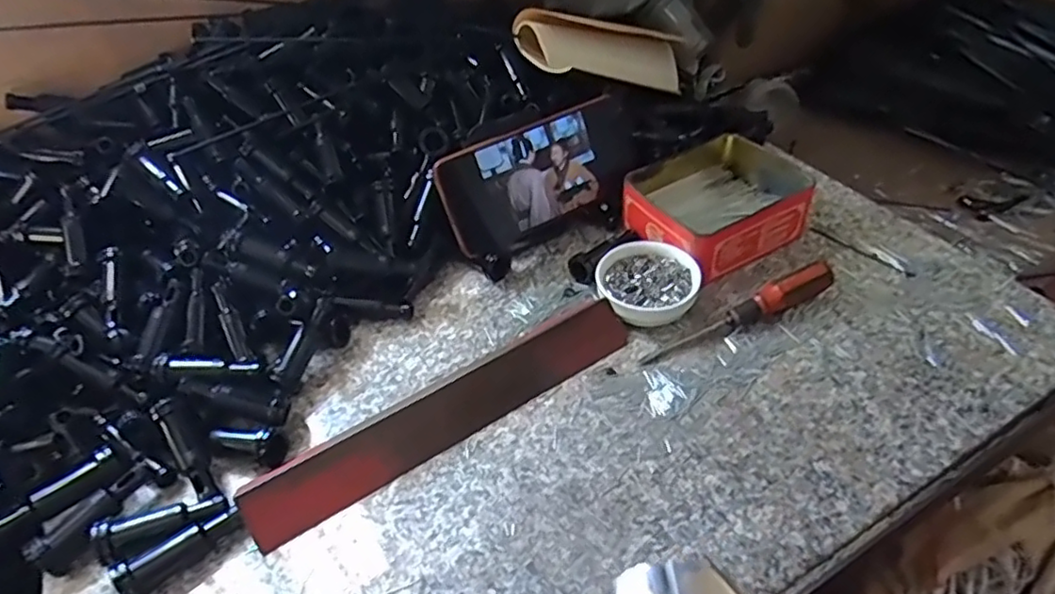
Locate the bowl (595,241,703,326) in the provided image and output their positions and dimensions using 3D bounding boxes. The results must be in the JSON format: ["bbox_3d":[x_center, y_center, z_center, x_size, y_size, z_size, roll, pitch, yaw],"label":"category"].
[{"bbox_3d":[0.086,-0.006,0.461,0.070,0.029,0.068,-3,44,3],"label":"bowl"}]

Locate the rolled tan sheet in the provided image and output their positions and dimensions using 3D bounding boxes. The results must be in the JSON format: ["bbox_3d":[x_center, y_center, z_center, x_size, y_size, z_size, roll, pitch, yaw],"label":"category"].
[{"bbox_3d":[0.084,-0.238,0.619,0.209,0.047,0.065,-10,38,-42],"label":"rolled tan sheet"}]

